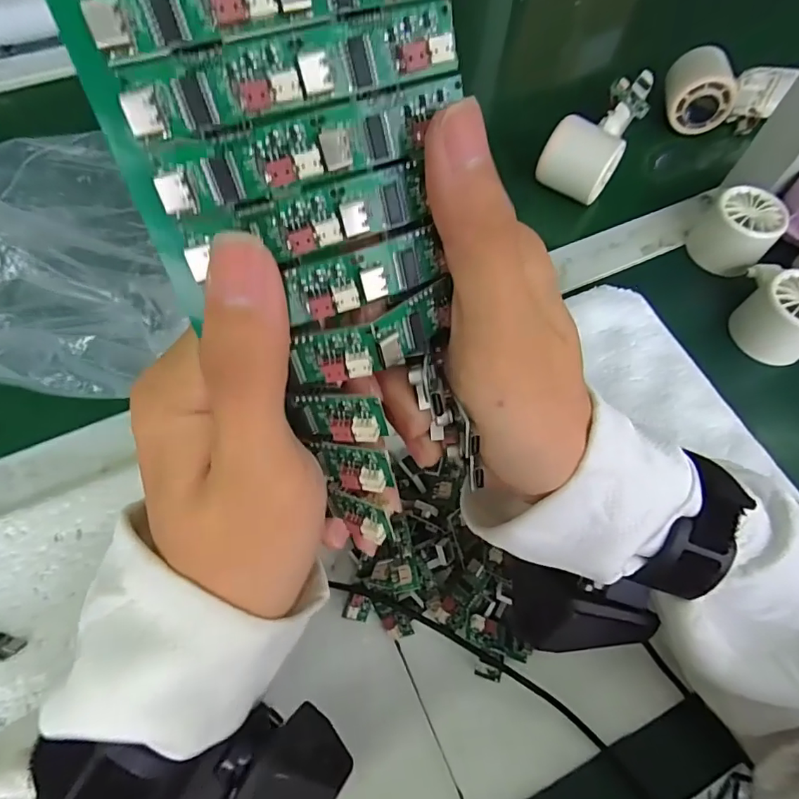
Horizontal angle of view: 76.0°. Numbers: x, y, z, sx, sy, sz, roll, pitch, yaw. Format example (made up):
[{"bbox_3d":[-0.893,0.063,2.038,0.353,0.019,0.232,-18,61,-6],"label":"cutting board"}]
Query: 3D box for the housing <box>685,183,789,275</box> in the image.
[{"bbox_3d":[0.275,-0.139,0.418,0.059,0.048,0.054,34,67,13],"label":"housing"}]

